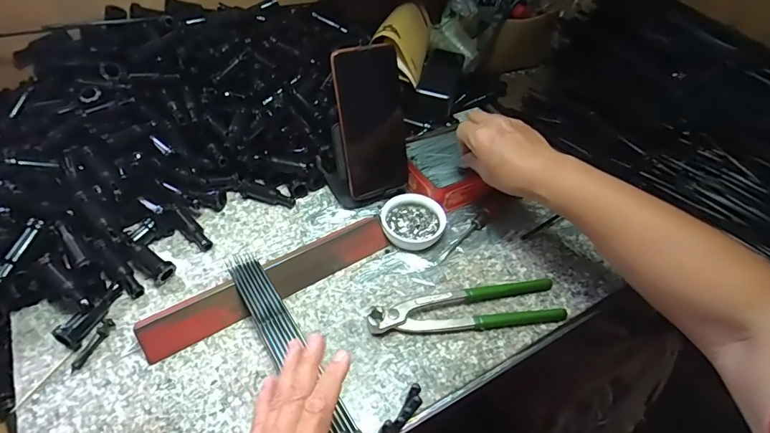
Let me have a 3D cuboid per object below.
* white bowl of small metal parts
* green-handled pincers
[{"bbox_3d":[0.031,0.008,0.517,0.072,0.023,0.068,2,47,-2],"label":"white bowl of small metal parts"},{"bbox_3d":[0.081,0.094,0.453,0.196,0.018,0.051,-7,48,-10],"label":"green-handled pincers"}]

